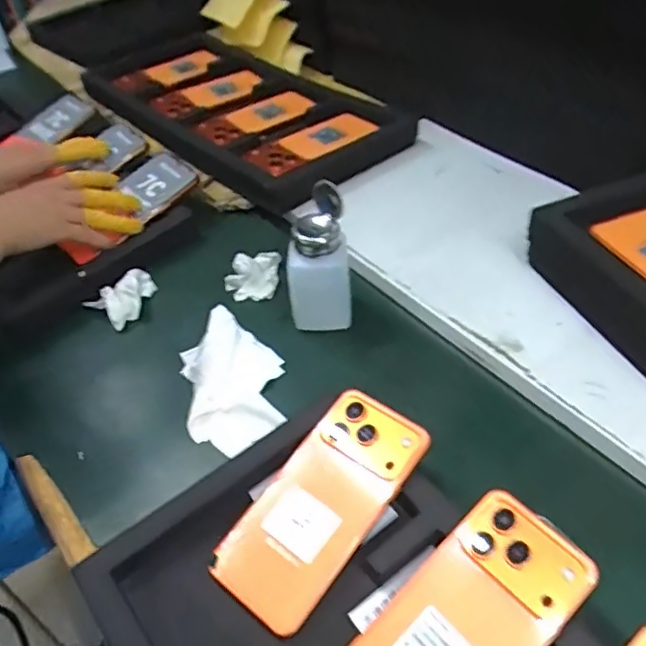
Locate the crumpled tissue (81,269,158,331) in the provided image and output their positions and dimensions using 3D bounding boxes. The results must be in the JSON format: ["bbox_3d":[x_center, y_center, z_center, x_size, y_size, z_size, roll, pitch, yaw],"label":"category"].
[{"bbox_3d":[-0.196,-0.029,0.604,0.044,0.029,0.066,29,55,29],"label":"crumpled tissue"}]

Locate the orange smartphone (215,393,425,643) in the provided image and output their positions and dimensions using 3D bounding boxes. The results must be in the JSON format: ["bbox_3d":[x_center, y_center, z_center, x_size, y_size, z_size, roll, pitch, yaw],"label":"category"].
[{"bbox_3d":[-0.001,0.122,0.418,0.077,0.008,0.162,31,67,26],"label":"orange smartphone"}]

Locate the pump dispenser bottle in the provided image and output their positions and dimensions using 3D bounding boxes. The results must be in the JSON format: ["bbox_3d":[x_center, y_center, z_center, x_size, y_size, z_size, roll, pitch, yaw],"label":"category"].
[{"bbox_3d":[-0.004,-0.050,0.540,0.058,0.129,0.046,-8,46,-2],"label":"pump dispenser bottle"}]

